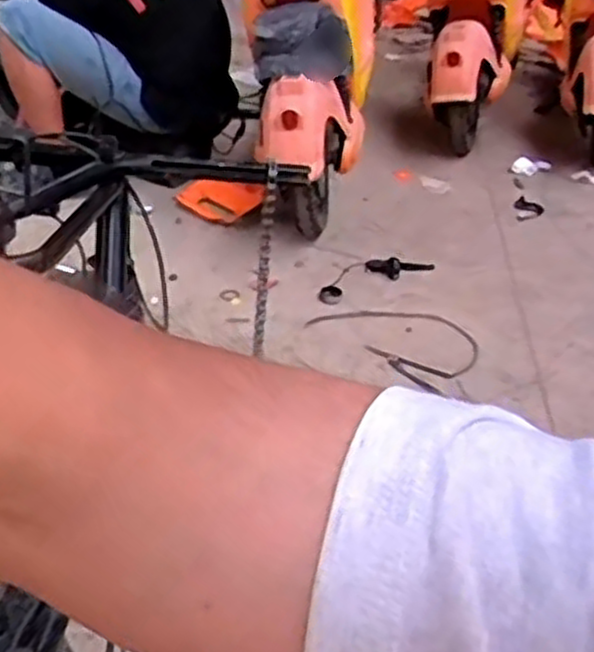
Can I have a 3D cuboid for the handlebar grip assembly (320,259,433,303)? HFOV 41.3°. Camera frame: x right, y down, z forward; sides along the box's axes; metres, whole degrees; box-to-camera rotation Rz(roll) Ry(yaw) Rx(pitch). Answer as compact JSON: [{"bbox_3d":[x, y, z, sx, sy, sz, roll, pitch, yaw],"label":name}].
[{"bbox_3d":[0.179,-0.136,1.920,0.346,0.030,0.112,-20,39,-34],"label":"handlebar grip assembly"}]

